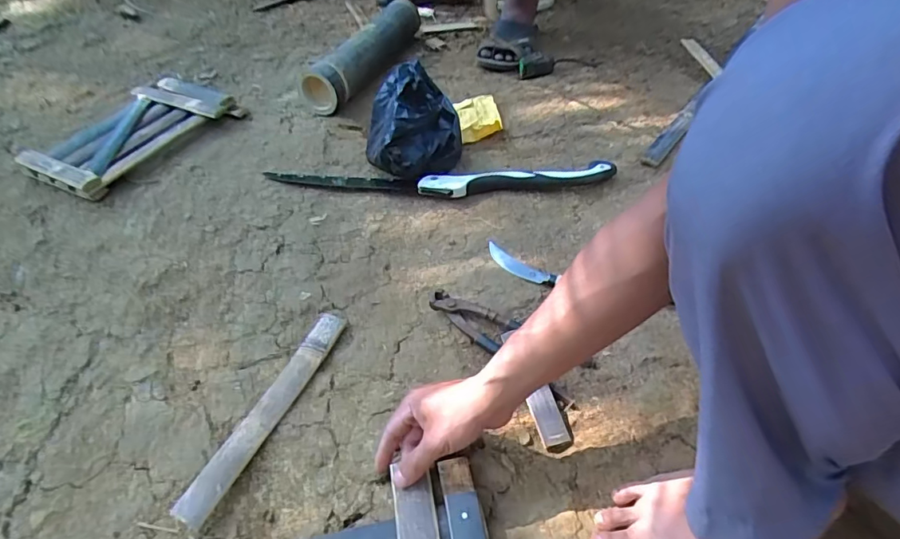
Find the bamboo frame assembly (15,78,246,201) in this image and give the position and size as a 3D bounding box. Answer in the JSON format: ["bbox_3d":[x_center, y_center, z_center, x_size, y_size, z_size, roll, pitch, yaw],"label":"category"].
[{"bbox_3d":[-0.639,-0.293,0.996,0.265,0.036,0.375,22,53,22],"label":"bamboo frame assembly"}]

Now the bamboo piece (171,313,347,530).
[{"bbox_3d":[-0.206,0.156,0.573,0.040,0.016,0.272,17,52,19],"label":"bamboo piece"}]

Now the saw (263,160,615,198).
[{"bbox_3d":[-0.021,-0.155,0.830,0.580,0.027,0.089,-2,48,3],"label":"saw"}]

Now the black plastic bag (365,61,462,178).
[{"bbox_3d":[-0.063,-0.238,0.823,0.154,0.146,0.134,-7,48,-2],"label":"black plastic bag"}]

